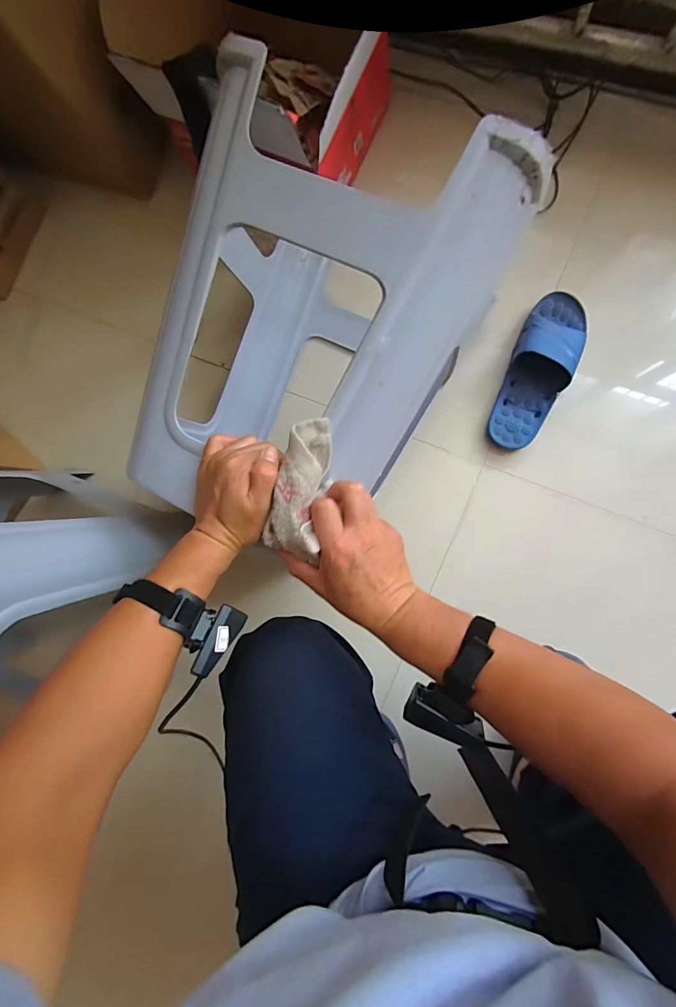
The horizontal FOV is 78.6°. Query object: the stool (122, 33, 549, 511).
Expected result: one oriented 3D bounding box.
[{"bbox_3d":[-0.050,-0.204,0.606,0.399,0.378,0.452,27,93,9],"label":"stool"}]

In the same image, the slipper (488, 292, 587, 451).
[{"bbox_3d":[0.329,-0.217,0.674,0.095,0.056,0.262,23,93,9],"label":"slipper"}]

